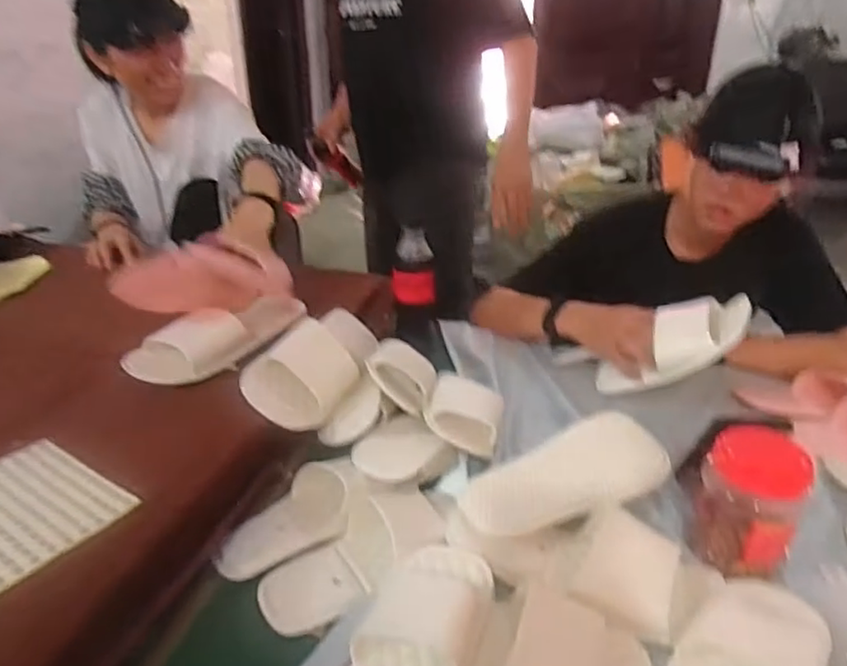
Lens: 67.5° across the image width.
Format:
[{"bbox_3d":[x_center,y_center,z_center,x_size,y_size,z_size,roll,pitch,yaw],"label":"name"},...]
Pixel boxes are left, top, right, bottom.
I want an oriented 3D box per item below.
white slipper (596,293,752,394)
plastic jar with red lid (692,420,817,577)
[{"bbox_3d":[0.327,0.019,0.861,0.074,0.223,0.086,47,31,-3],"label":"white slipper"},{"bbox_3d":[0.330,0.171,0.645,0.080,0.131,0.089,-12,32,-22],"label":"plastic jar with red lid"}]

